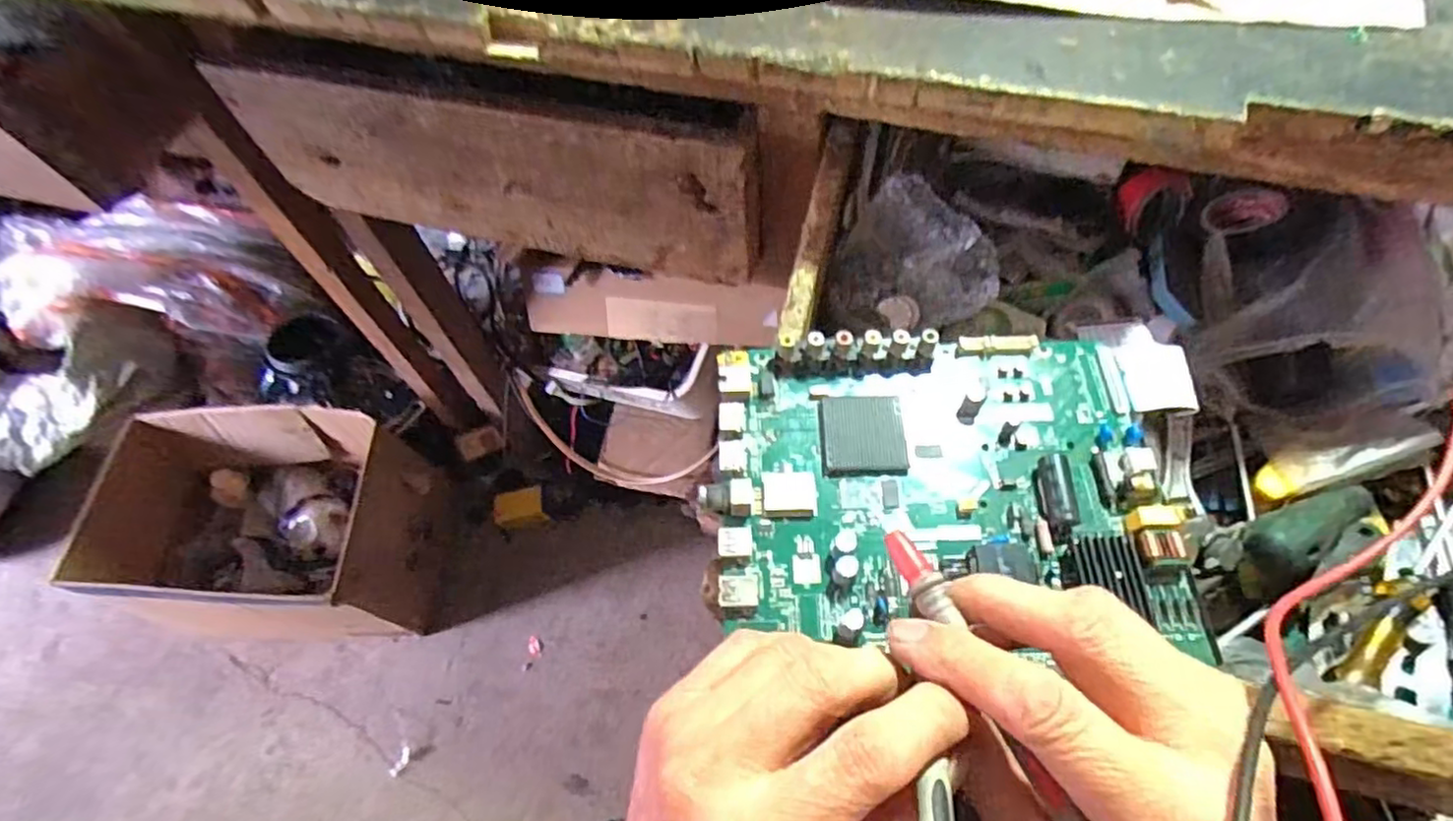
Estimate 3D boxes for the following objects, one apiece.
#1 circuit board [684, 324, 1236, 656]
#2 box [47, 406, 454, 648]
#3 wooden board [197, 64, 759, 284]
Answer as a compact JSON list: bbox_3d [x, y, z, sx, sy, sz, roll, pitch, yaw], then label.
[{"bbox_3d":[0.107,0.027,0.310,0.220,0.021,0.146,1,62,2],"label":"circuit board"},{"bbox_3d":[-0.668,0.168,1.002,0.441,0.229,0.293,3,62,3],"label":"box"},{"bbox_3d":[-0.178,-0.175,0.493,0.410,0.145,0.041,10,63,6],"label":"wooden board"}]

